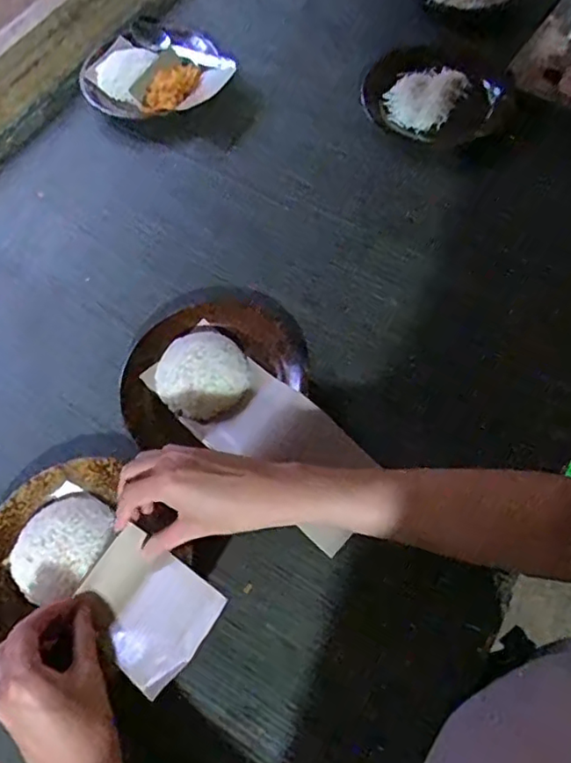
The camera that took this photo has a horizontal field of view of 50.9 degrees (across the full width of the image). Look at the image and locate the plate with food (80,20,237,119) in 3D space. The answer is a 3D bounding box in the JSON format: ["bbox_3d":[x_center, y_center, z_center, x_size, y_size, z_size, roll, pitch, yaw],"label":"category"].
[{"bbox_3d":[-0.174,-0.429,0.817,0.204,0.031,0.165,-2,63,1],"label":"plate with food"}]

